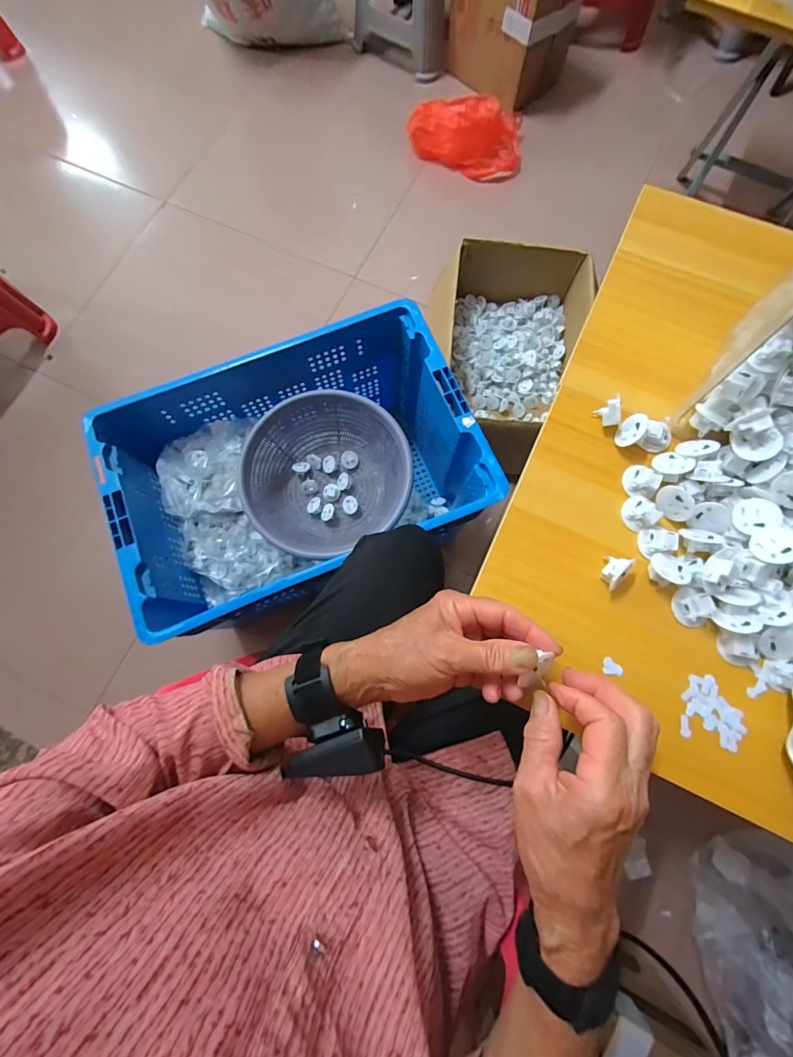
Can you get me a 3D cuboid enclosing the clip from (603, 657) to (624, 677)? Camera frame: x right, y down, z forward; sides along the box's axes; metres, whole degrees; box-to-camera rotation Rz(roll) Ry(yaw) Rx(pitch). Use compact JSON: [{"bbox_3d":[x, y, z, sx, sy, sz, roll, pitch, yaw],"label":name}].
[{"bbox_3d":[0.183,0.117,0.349,0.017,0.004,0.014,12,77,3],"label":"clip"}]

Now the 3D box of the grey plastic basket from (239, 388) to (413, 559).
[{"bbox_3d":[-0.122,-0.098,0.765,0.287,0.129,0.253,-8,77,-1],"label":"grey plastic basket"}]

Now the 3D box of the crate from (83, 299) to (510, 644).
[{"bbox_3d":[-0.166,-0.088,0.784,0.570,0.285,0.387,-23,78,-5],"label":"crate"}]

